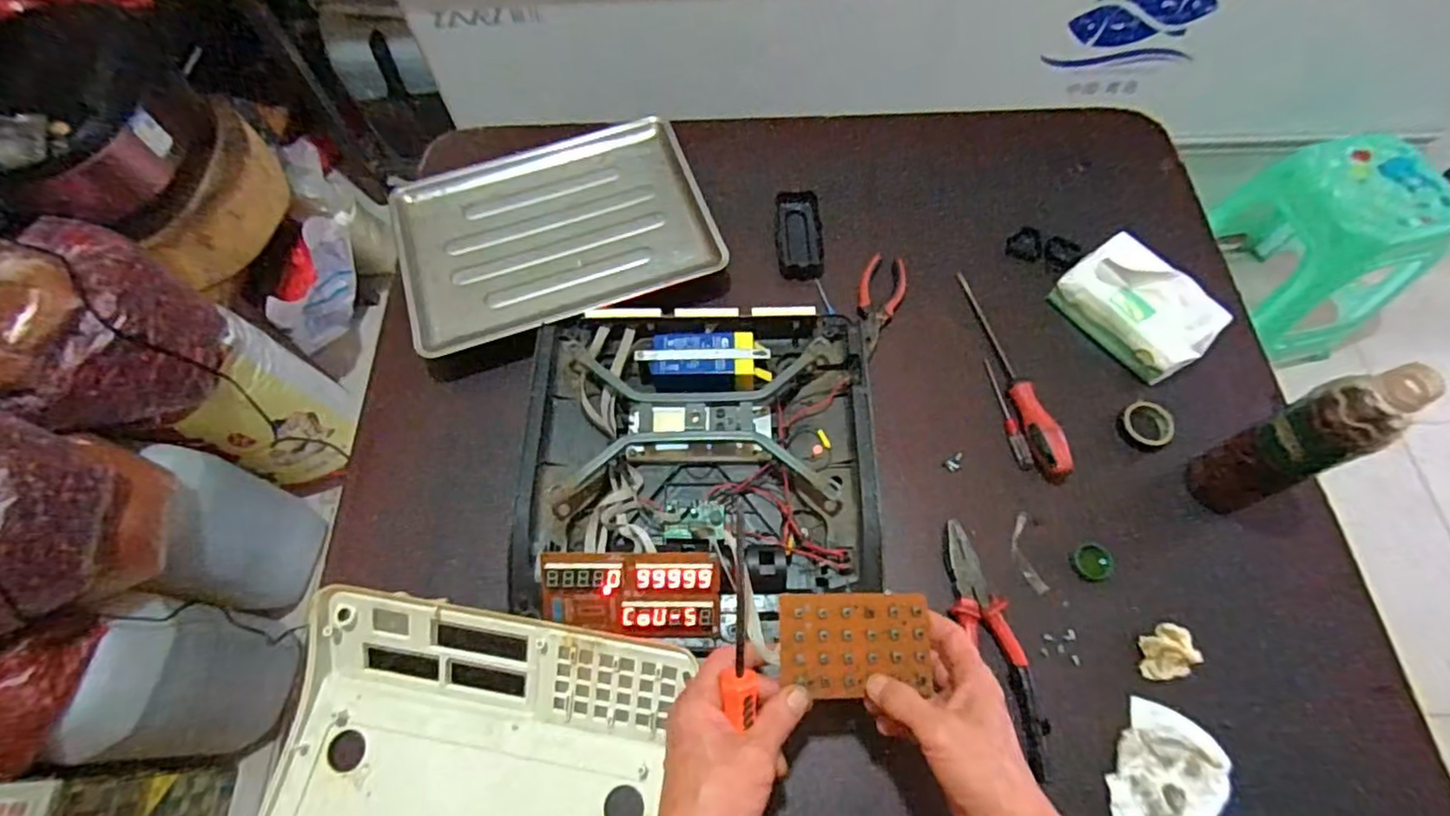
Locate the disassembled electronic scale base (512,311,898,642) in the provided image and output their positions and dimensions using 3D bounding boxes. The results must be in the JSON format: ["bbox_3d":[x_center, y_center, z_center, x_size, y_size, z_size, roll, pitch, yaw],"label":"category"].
[{"bbox_3d":[-0.024,0.044,0.620,0.316,0.058,0.308,0,65,1],"label":"disassembled electronic scale base"}]

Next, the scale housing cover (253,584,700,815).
[{"bbox_3d":[-0.231,0.340,0.500,0.296,0.050,0.353,9,65,5],"label":"scale housing cover"}]

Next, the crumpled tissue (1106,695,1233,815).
[{"bbox_3d":[0.353,0.298,0.526,0.076,0.017,0.100,37,71,17],"label":"crumpled tissue"}]

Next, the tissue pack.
[{"bbox_3d":[0.432,-0.107,0.679,0.089,0.063,0.145,-32,68,-14],"label":"tissue pack"}]

